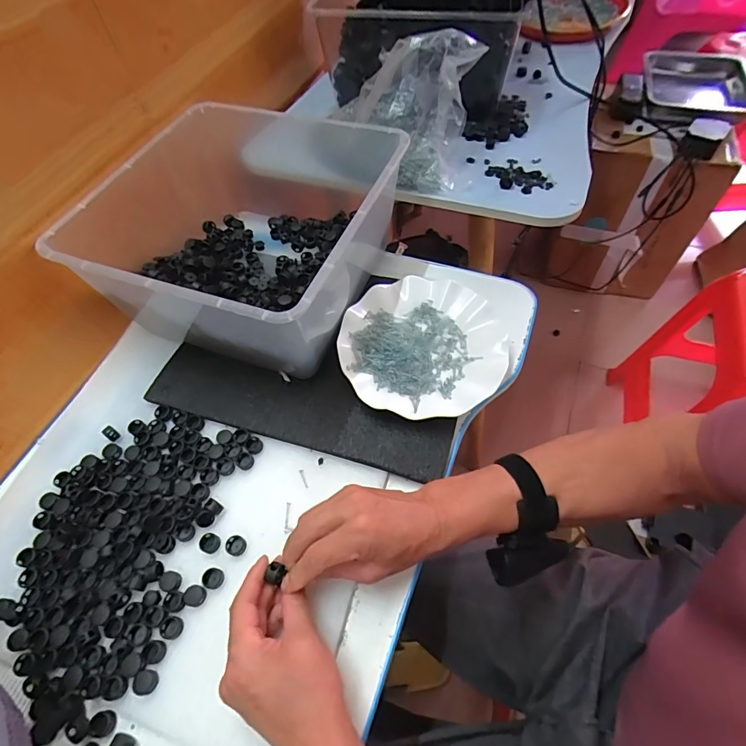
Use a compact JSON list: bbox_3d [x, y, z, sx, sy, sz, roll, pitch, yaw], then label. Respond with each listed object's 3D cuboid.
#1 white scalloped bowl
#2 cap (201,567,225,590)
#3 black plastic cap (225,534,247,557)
[{"bbox_3d":[0.056,-0.028,0.490,0.177,0.033,0.178,0,59,0],"label":"white scalloped bowl"},{"bbox_3d":[-0.143,0.184,0.388,0.017,0.005,0.017,0,59,0],"label":"cap"},{"bbox_3d":[-0.128,0.160,0.403,0.018,0.007,0.017,0,59,0],"label":"black plastic cap"}]

